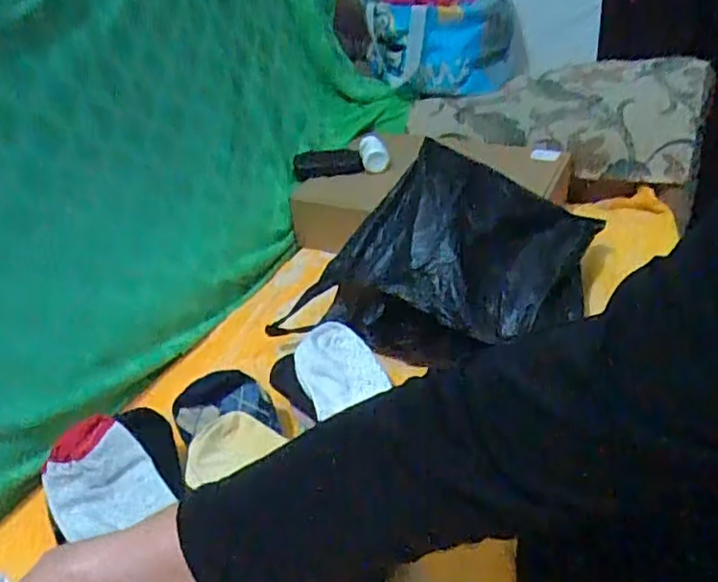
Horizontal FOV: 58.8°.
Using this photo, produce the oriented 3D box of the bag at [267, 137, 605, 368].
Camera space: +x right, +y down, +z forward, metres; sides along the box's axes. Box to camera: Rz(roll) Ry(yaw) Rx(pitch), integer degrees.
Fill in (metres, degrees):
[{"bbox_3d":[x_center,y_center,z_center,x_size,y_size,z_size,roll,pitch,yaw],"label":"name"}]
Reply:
[{"bbox_3d":[0.099,-0.051,0.758,0.338,0.159,0.242,6,32,16],"label":"bag"}]

